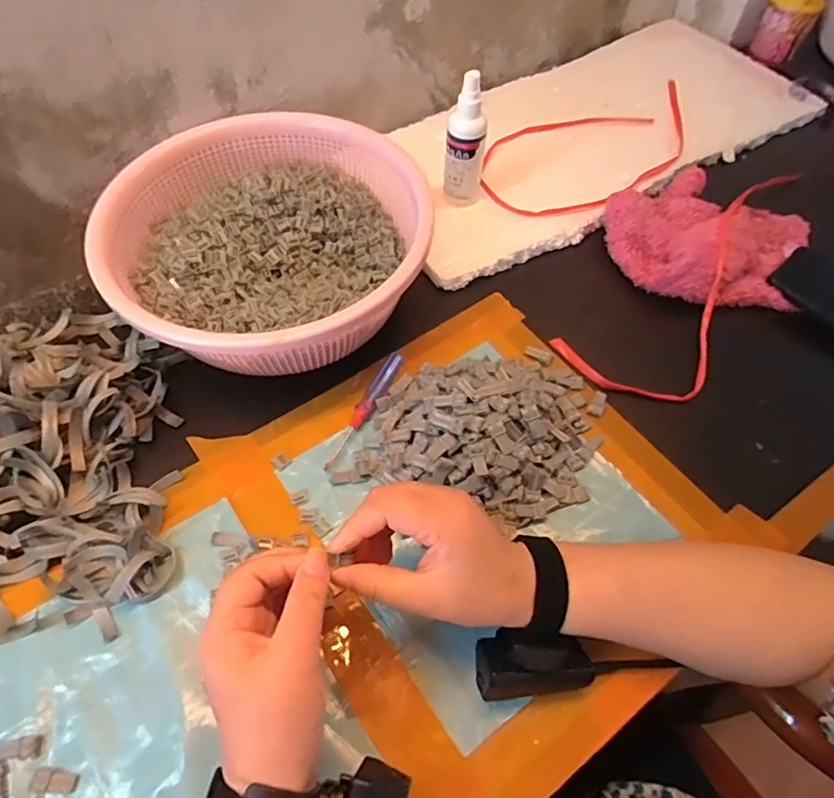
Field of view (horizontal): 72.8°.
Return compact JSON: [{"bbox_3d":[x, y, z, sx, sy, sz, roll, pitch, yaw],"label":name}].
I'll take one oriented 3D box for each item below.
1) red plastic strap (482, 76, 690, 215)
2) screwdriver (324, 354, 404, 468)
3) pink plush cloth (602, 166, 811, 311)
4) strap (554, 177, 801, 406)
[{"bbox_3d":[0.198,-0.265,0.623,0.265,0.026,0.159,-17,57,-6],"label":"red plastic strap"},{"bbox_3d":[-0.043,0.007,0.470,0.014,0.011,0.115,23,60,13],"label":"screwdriver"},{"bbox_3d":[0.279,-0.159,0.548,0.185,0.049,0.147,26,61,15],"label":"pink plush cloth"},{"bbox_3d":[0.264,-0.122,0.521,0.115,0.043,0.294,36,77,20],"label":"strap"}]

